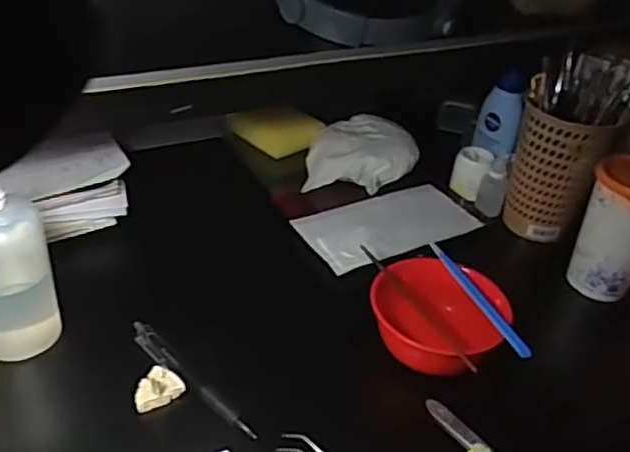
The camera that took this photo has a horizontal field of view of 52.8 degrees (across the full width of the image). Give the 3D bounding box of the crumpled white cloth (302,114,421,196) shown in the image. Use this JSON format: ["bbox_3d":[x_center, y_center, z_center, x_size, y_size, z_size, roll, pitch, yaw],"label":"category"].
[{"bbox_3d":[0.057,-0.090,0.747,0.121,0.045,0.145,9,36,2],"label":"crumpled white cloth"}]

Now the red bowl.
[{"bbox_3d":[0.096,0.078,0.520,0.106,0.050,0.111,5,36,-4],"label":"red bowl"}]

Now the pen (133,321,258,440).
[{"bbox_3d":[-0.097,0.113,0.481,0.016,0.008,0.144,-26,48,-37],"label":"pen"}]

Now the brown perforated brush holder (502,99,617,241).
[{"bbox_3d":[0.246,-0.057,0.665,0.091,0.135,0.083,23,39,21],"label":"brown perforated brush holder"}]

